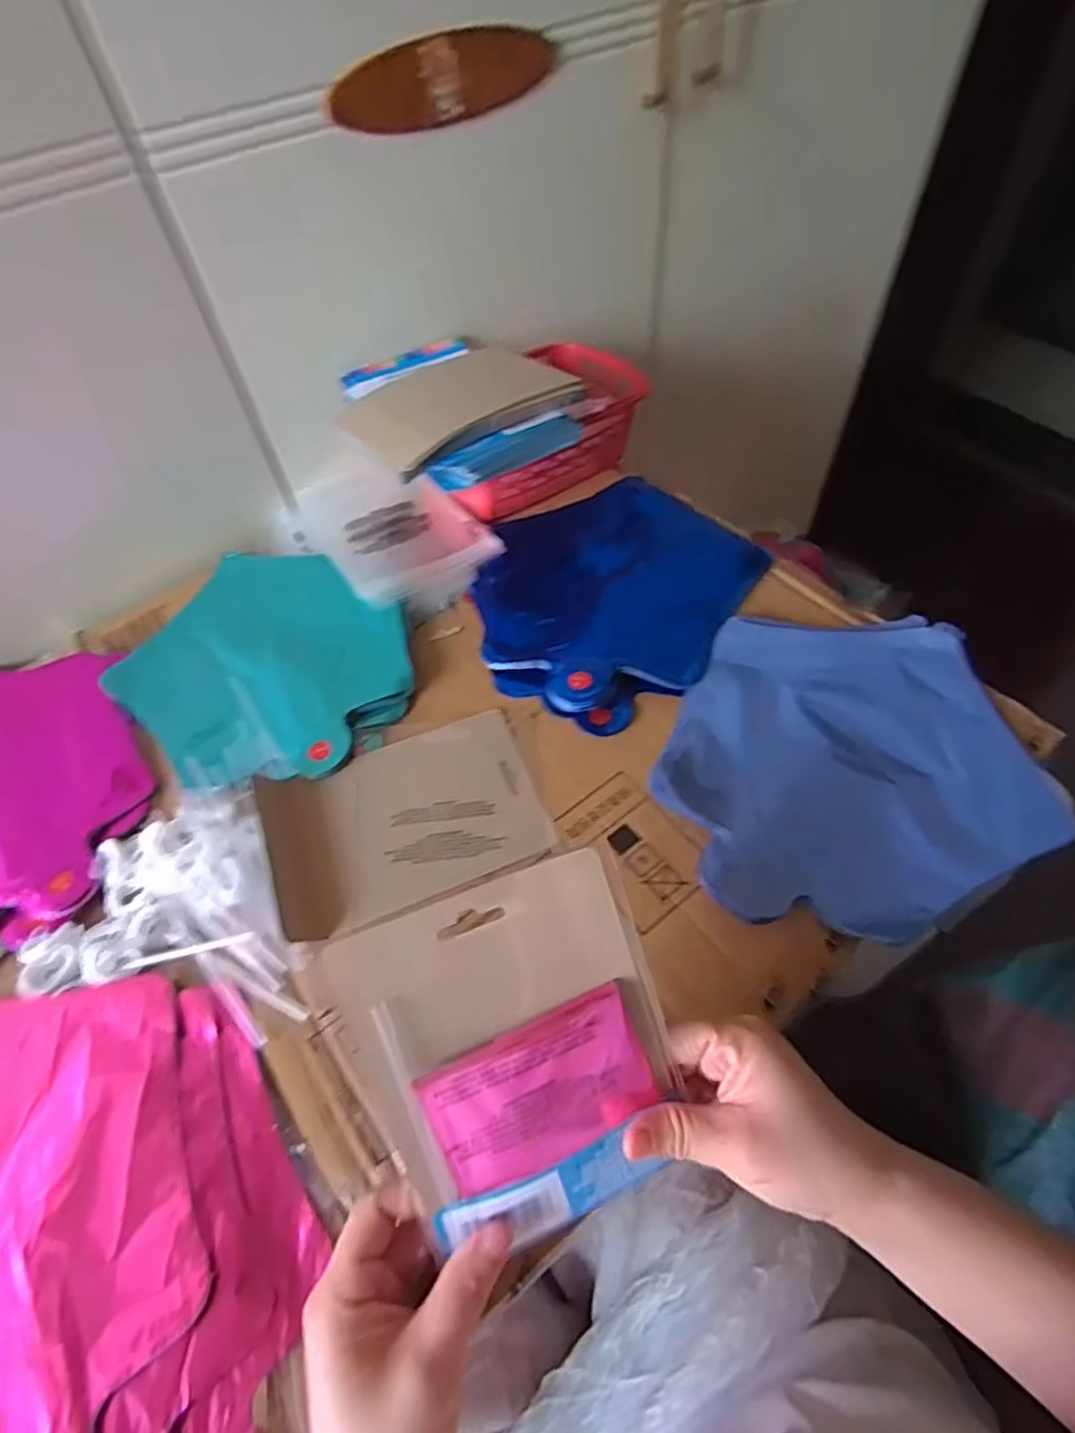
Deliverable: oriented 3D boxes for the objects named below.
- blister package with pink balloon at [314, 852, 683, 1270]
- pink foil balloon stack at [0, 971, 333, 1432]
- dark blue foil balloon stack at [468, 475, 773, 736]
[{"bbox_3d":[-0.005,0.138,0.272,0.116,0.007,0.144,-18,96,-10],"label":"blister package with pink balloon"},{"bbox_3d":[-0.244,0.252,0.308,0.265,0.014,0.237,-7,55,-1],"label":"pink foil balloon stack"},{"bbox_3d":[0.055,-0.112,0.551,0.211,0.031,0.263,25,60,20],"label":"dark blue foil balloon stack"}]

